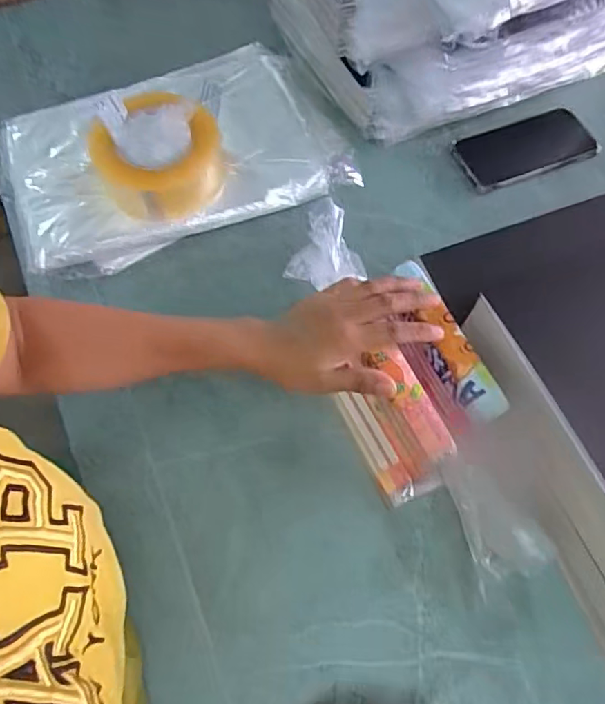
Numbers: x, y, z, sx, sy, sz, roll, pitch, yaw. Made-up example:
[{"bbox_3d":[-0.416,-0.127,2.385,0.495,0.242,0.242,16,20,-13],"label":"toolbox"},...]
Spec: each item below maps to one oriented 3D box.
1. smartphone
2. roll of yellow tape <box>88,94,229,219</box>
[{"bbox_3d":[0.271,-0.248,0.655,0.168,0.011,0.082,-20,68,-12],"label":"smartphone"},{"bbox_3d":[-0.156,-0.209,0.584,0.134,0.070,0.117,38,69,13],"label":"roll of yellow tape"}]

